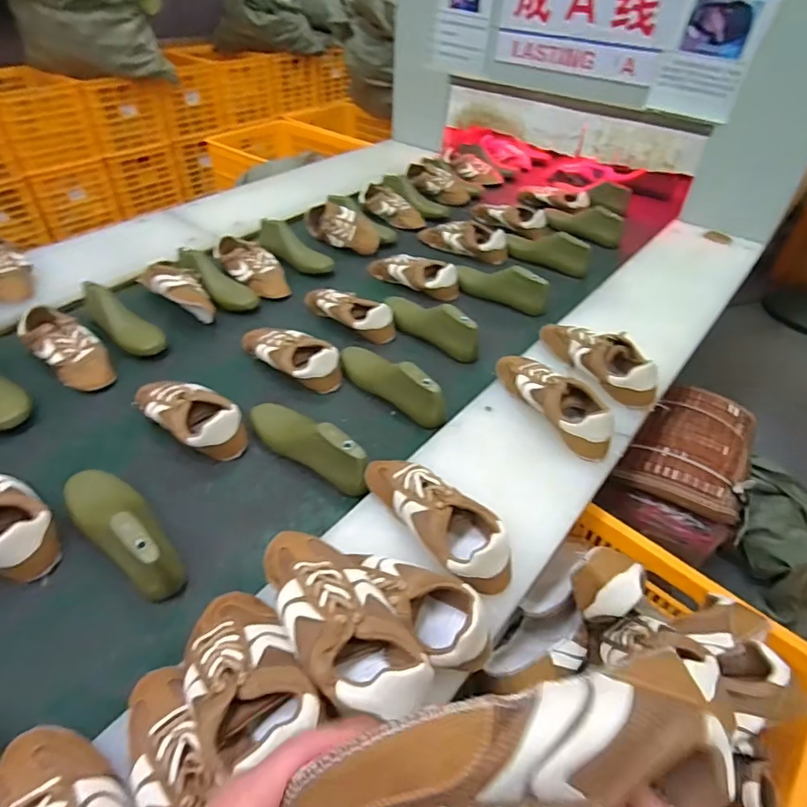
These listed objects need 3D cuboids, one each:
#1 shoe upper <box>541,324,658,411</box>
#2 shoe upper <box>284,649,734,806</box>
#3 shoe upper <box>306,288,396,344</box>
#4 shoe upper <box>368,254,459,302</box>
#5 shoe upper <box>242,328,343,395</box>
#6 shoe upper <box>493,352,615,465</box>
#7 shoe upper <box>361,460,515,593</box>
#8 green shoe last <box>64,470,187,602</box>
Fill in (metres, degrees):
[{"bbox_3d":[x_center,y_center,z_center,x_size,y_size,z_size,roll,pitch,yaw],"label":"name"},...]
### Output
[{"bbox_3d":[0.349,-0.082,0.939,0.084,0.092,0.249,-18,47,-21],"label":"shoe upper"},{"bbox_3d":[0.061,0.182,0.259,0.219,0.067,0.061,-2,43,-12],"label":"shoe upper"},{"bbox_3d":[-0.124,-0.206,1.107,0.239,0.066,0.078,30,50,26],"label":"shoe upper"},{"bbox_3d":[0.015,-0.313,1.229,0.249,0.066,0.077,23,47,20],"label":"shoe upper"},{"bbox_3d":[-0.221,-0.107,0.997,0.105,0.061,0.244,-33,54,-32],"label":"shoe upper"},{"bbox_3d":[0.245,-0.013,0.849,0.090,0.082,0.251,-14,46,-17],"label":"shoe upper"},{"bbox_3d":[0.039,0.142,0.662,0.094,0.091,0.244,-26,50,-27],"label":"shoe upper"},{"bbox_3d":[-0.374,0.158,0.680,0.228,0.078,0.073,33,51,28],"label":"green shoe last"}]

